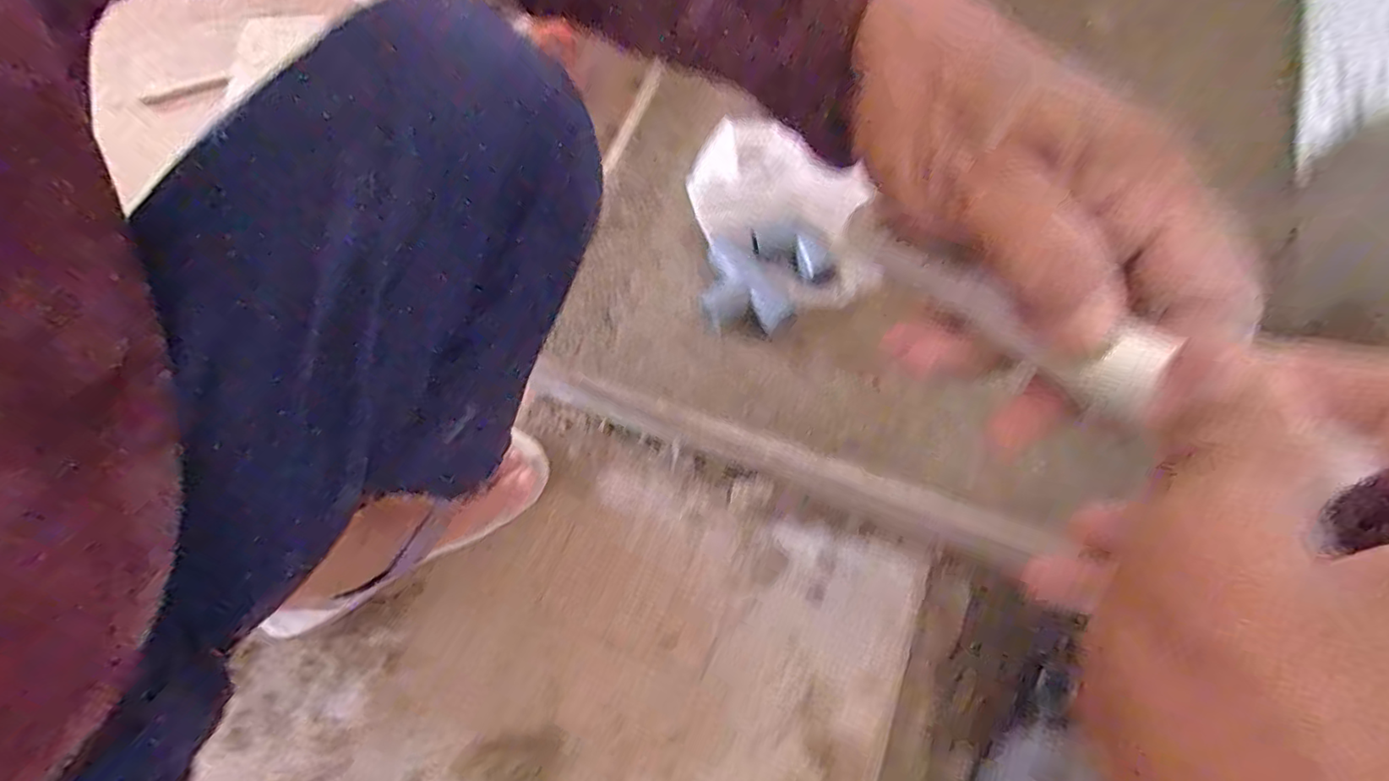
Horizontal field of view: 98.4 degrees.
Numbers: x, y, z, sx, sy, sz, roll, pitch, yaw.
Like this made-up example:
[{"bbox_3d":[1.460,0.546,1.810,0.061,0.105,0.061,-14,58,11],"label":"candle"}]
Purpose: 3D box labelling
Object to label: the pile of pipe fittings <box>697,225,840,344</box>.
[{"bbox_3d":[0.059,-0.086,0.480,0.103,0.032,0.086,11,70,5],"label":"pile of pipe fittings"}]

